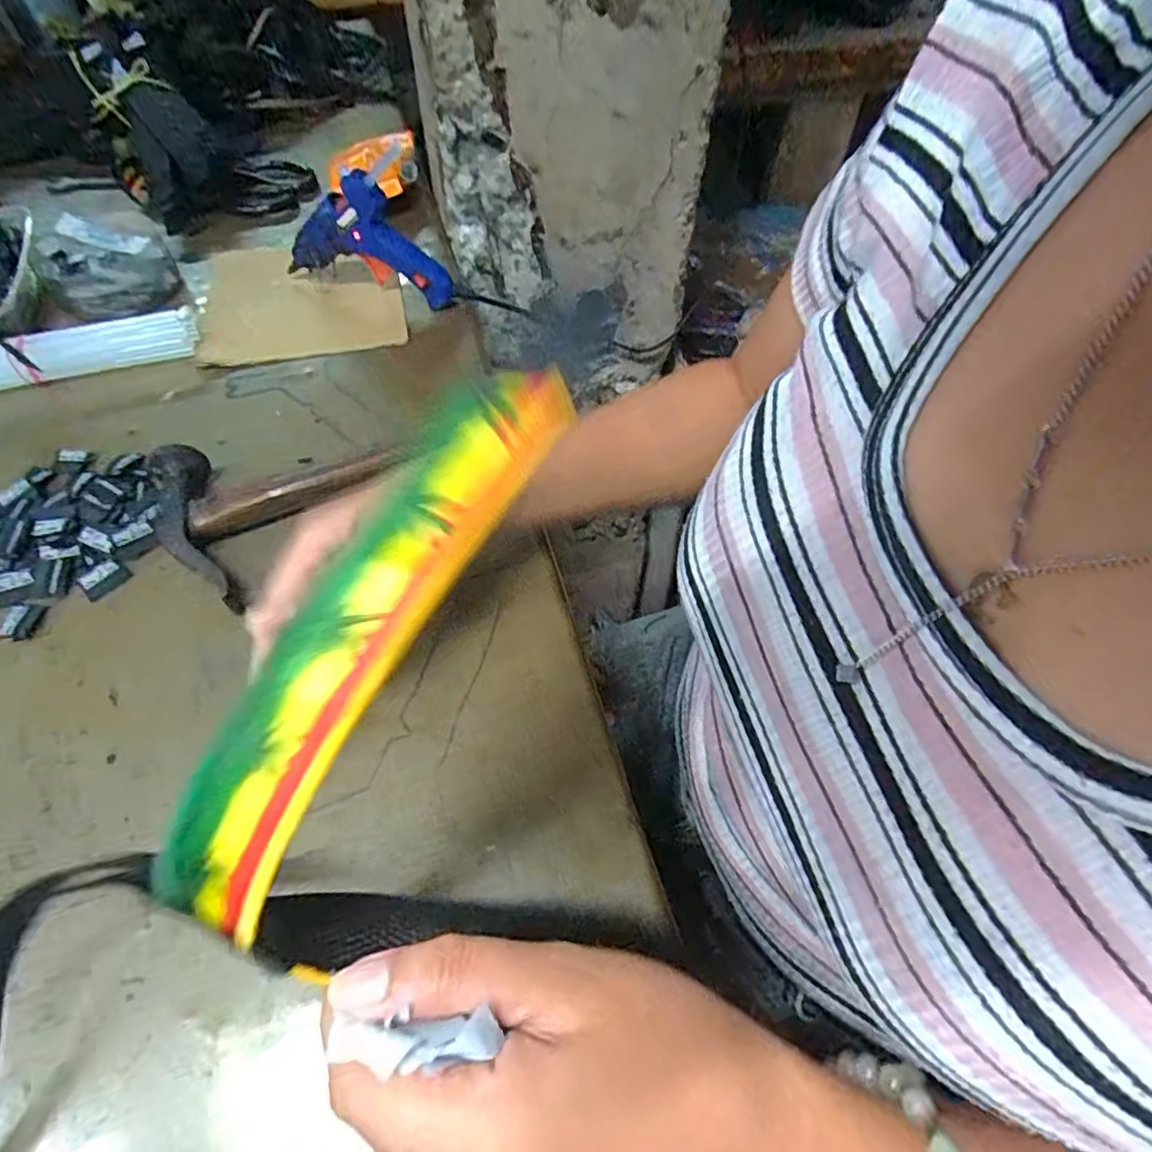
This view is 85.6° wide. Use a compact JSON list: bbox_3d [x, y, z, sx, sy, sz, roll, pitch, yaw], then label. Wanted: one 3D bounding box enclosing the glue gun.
[{"bbox_3d":[-0.165,-0.265,0.482,0.126,0.113,0.025,15,57,9],"label":"glue gun"}]

